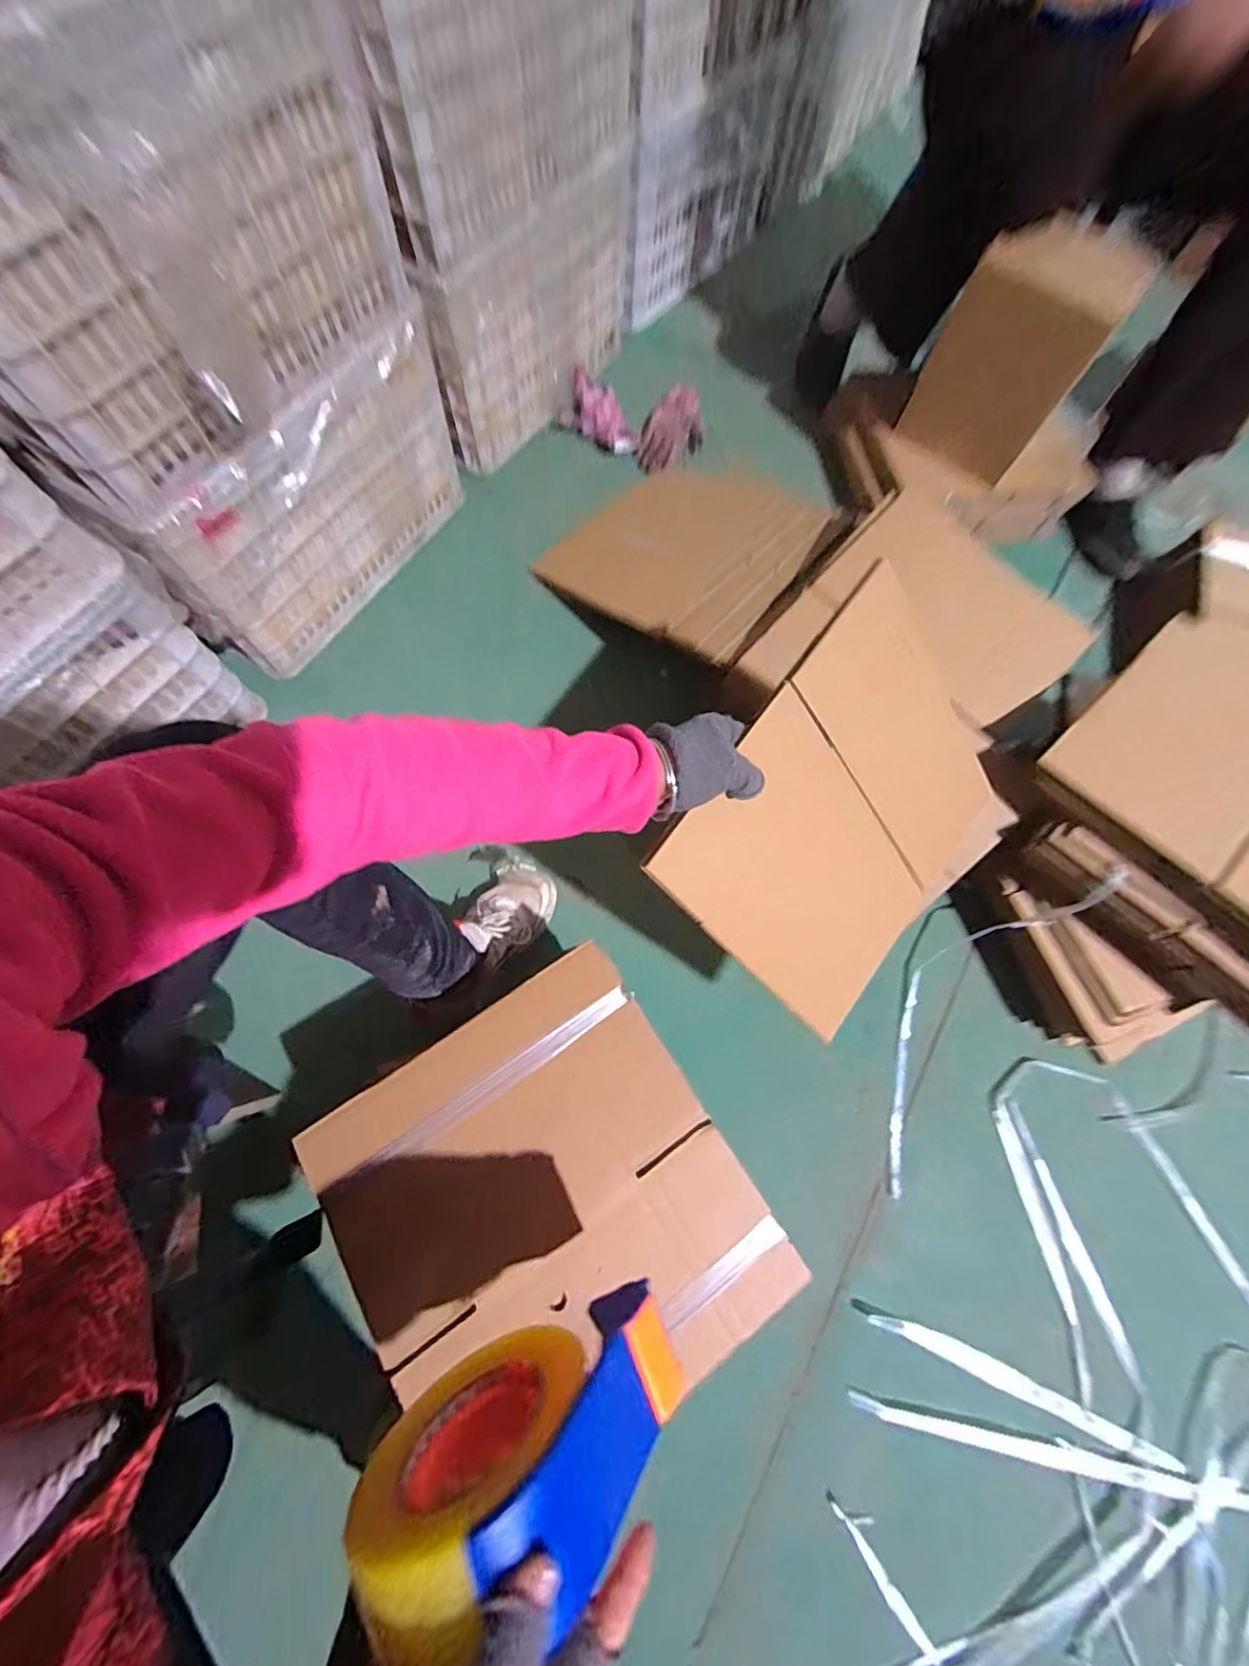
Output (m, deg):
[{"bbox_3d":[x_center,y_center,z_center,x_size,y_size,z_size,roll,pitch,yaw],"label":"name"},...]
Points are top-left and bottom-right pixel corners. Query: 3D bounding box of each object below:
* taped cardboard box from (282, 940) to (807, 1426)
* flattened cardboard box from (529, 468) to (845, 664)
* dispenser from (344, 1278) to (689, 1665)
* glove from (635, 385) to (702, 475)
[{"bbox_3d":[-0.067,0.320,0.475,0.309,0.018,0.337,-32,75,-12],"label":"taped cardboard box"},{"bbox_3d":[0.085,-0.470,0.895,0.412,0.040,0.348,32,78,26],"label":"flattened cardboard box"},{"bbox_3d":[-0.050,0.334,0.291,0.170,0.123,0.066,-19,73,-9],"label":"dispenser"},{"bbox_3d":[0.090,-0.751,1.038,0.091,0.050,0.189,36,74,10],"label":"glove"}]

